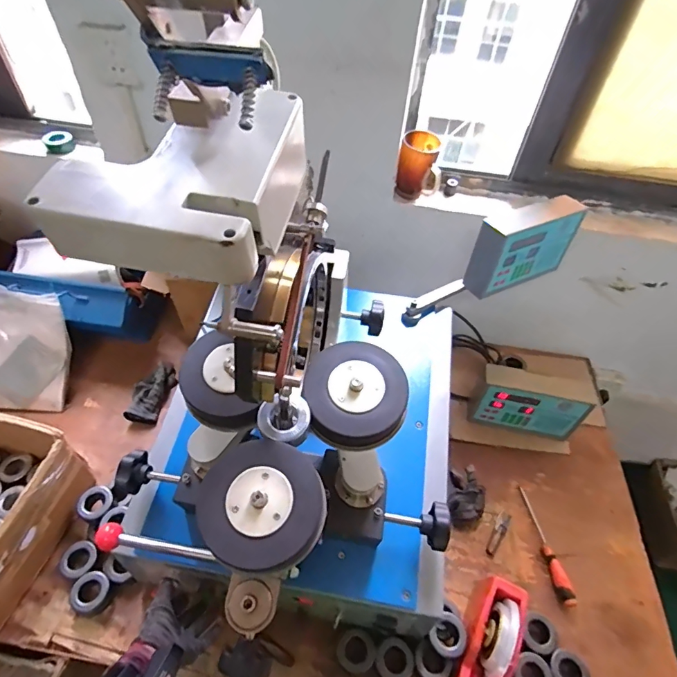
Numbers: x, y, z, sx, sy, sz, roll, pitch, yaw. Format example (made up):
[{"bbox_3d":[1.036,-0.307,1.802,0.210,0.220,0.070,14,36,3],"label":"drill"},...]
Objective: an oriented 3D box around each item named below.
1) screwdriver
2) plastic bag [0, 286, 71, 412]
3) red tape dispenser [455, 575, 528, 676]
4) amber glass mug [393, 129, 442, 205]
[{"bbox_3d":[0.404,0.399,0.837,0.026,0.026,0.219,-2,45,-6],"label":"screwdriver"},{"bbox_3d":[-0.712,0.022,0.961,0.188,0.284,0.052,2,13,0],"label":"plastic bag"},{"bbox_3d":[0.239,0.497,0.678,0.073,0.107,0.214,22,65,14],"label":"red tape dispenser"},{"bbox_3d":[0.171,-0.356,0.902,0.091,0.124,0.070,11,50,5],"label":"amber glass mug"}]

